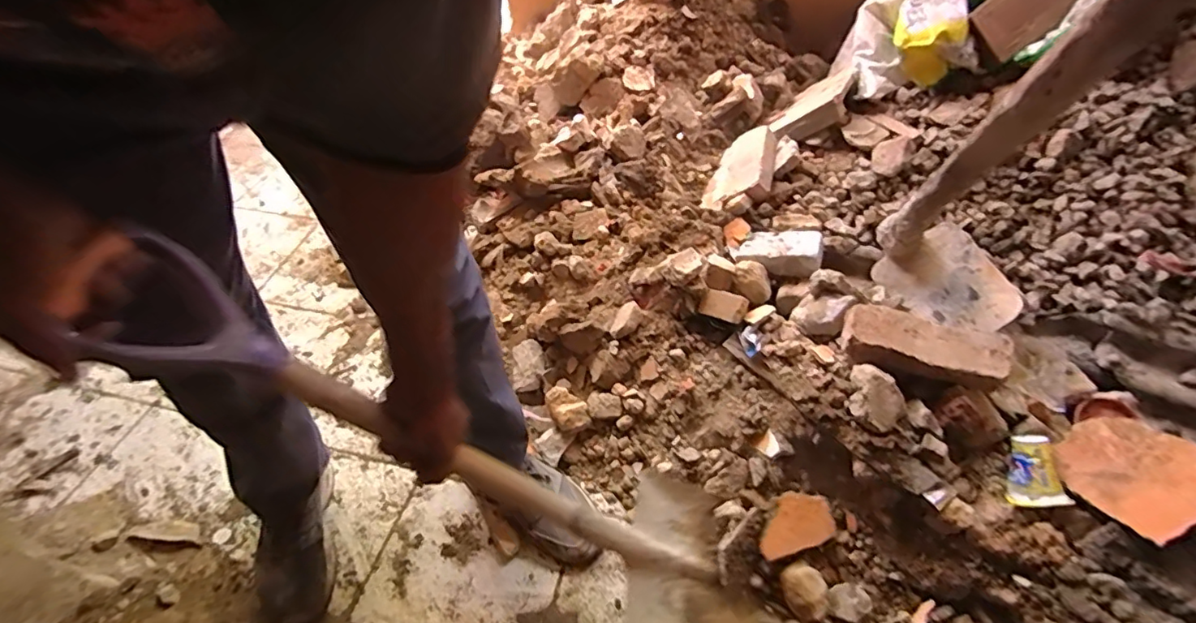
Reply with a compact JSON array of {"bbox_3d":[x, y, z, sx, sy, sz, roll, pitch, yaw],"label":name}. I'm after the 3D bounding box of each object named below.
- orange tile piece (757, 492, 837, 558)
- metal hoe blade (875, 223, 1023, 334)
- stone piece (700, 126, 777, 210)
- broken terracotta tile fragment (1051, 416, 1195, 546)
[{"bbox_3d":[0.287,0.306,0.789,0.124,0.012,0.077,-7,79,-18],"label":"orange tile piece"},{"bbox_3d":[0.567,-0.045,0.887,0.161,0.017,0.185,-30,60,5],"label":"metal hoe blade"},{"bbox_3d":[0.290,-0.287,1.100,0.142,0.043,0.209,6,62,53],"label":"stone piece"},{"bbox_3d":[0.684,0.203,0.698,0.129,0.017,0.152,-45,35,2],"label":"broken terracotta tile fragment"}]

